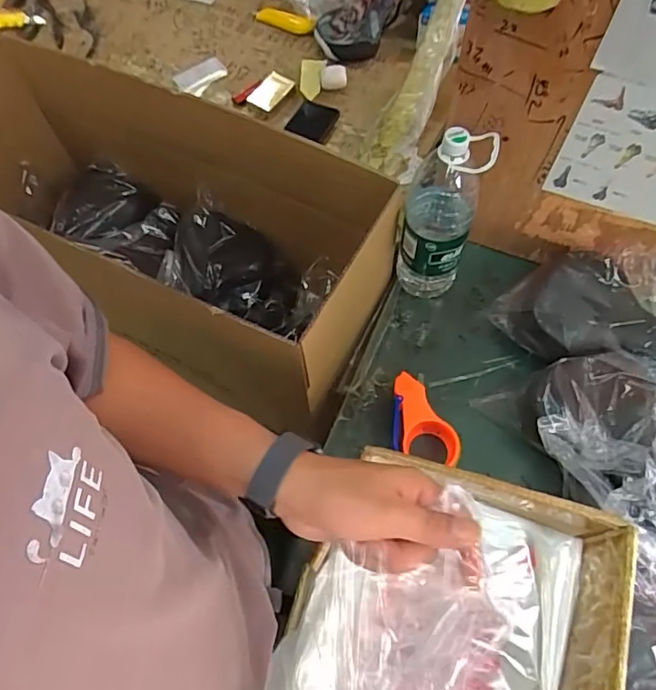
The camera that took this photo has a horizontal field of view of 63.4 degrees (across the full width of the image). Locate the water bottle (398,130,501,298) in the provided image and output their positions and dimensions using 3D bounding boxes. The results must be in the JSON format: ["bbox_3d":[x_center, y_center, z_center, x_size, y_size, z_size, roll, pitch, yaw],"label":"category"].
[{"bbox_3d":[0.161,-0.188,0.798,0.103,0.318,0.099,9,65,8],"label":"water bottle"}]

